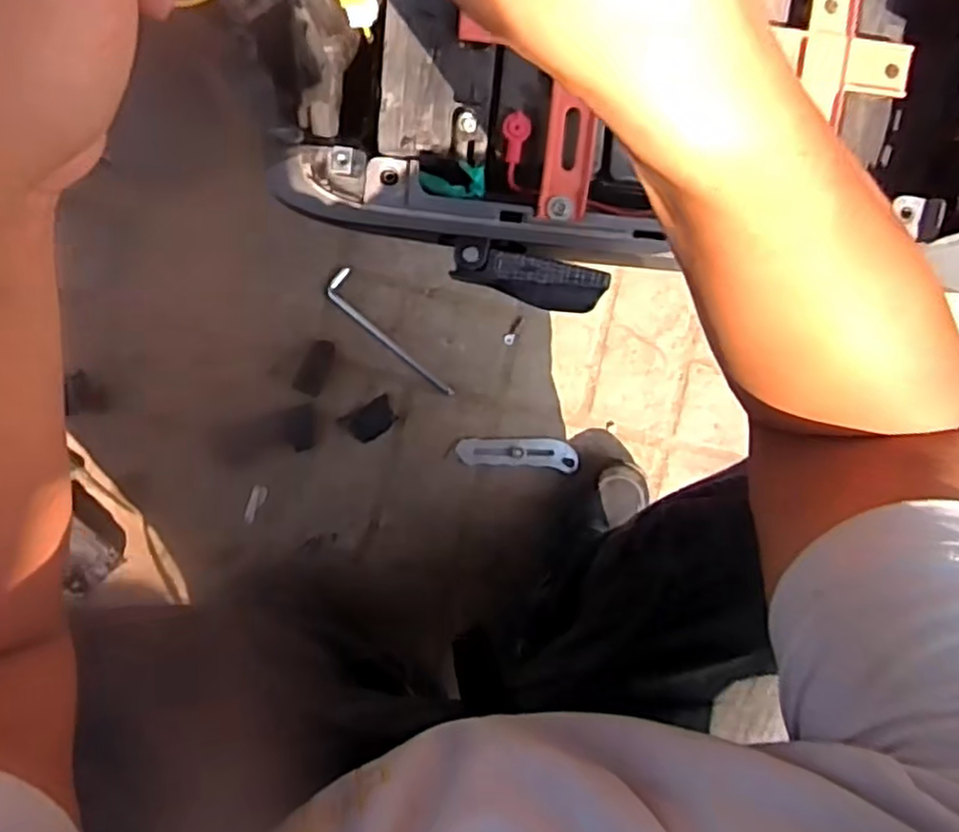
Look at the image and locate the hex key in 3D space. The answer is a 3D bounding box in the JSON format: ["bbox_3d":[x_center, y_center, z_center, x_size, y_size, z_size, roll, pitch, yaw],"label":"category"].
[{"bbox_3d":[-0.092,-0.085,0.752,0.174,0.004,0.032,45,87,-8],"label":"hex key"}]

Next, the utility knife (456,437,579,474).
[{"bbox_3d":[0.043,0.040,0.769,0.131,0.013,0.036,5,93,-8],"label":"utility knife"}]

